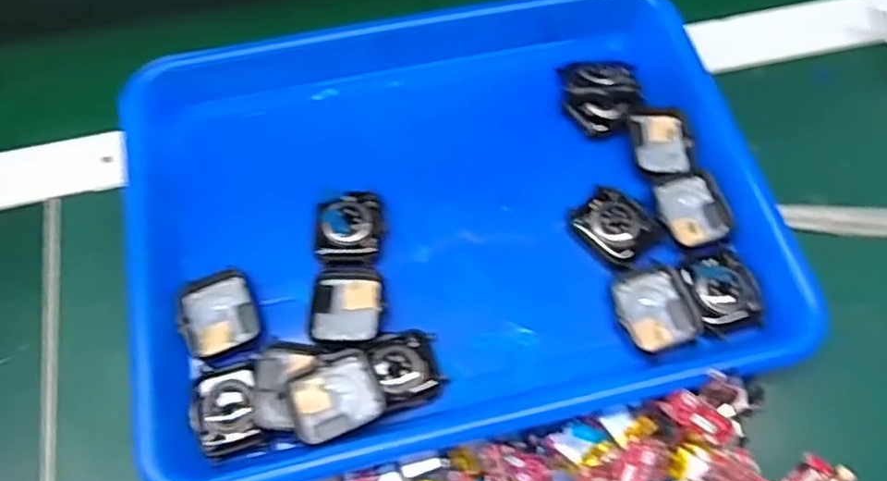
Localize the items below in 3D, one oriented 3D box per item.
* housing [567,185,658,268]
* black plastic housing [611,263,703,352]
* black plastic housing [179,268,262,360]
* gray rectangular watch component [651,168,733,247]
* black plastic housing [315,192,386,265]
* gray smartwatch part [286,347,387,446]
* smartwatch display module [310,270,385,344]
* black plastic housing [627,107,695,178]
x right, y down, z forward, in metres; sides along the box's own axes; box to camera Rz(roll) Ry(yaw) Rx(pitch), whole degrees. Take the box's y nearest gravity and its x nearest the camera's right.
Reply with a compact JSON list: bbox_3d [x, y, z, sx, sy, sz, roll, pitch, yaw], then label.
[{"bbox_3d":[0.090,-0.008,0.358,0.035,0.007,0.040,-38,69,-17],"label":"housing"},{"bbox_3d":[0.107,0.034,0.342,0.039,0.007,0.042,-14,64,-7],"label":"black plastic housing"},{"bbox_3d":[-0.113,0.037,0.341,0.035,0.008,0.042,-18,65,-8],"label":"black plastic housing"},{"bbox_3d":[0.135,-0.016,0.366,0.036,0.009,0.042,-15,64,-7],"label":"gray rectangular watch component"},{"bbox_3d":[-0.049,-0.007,0.357,0.035,0.012,0.038,-5,64,-2],"label":"black plastic housing"},{"bbox_3d":[-0.051,0.073,0.317,0.041,0.010,0.035,-22,65,-10],"label":"gray smartwatch part"},{"bbox_3d":[-0.048,0.033,0.339,0.036,0.005,0.039,-2,64,0],"label":"smartwatch display module"},{"bbox_3d":[0.125,-0.057,0.386,0.035,0.008,0.046,-3,64,-1],"label":"black plastic housing"}]

